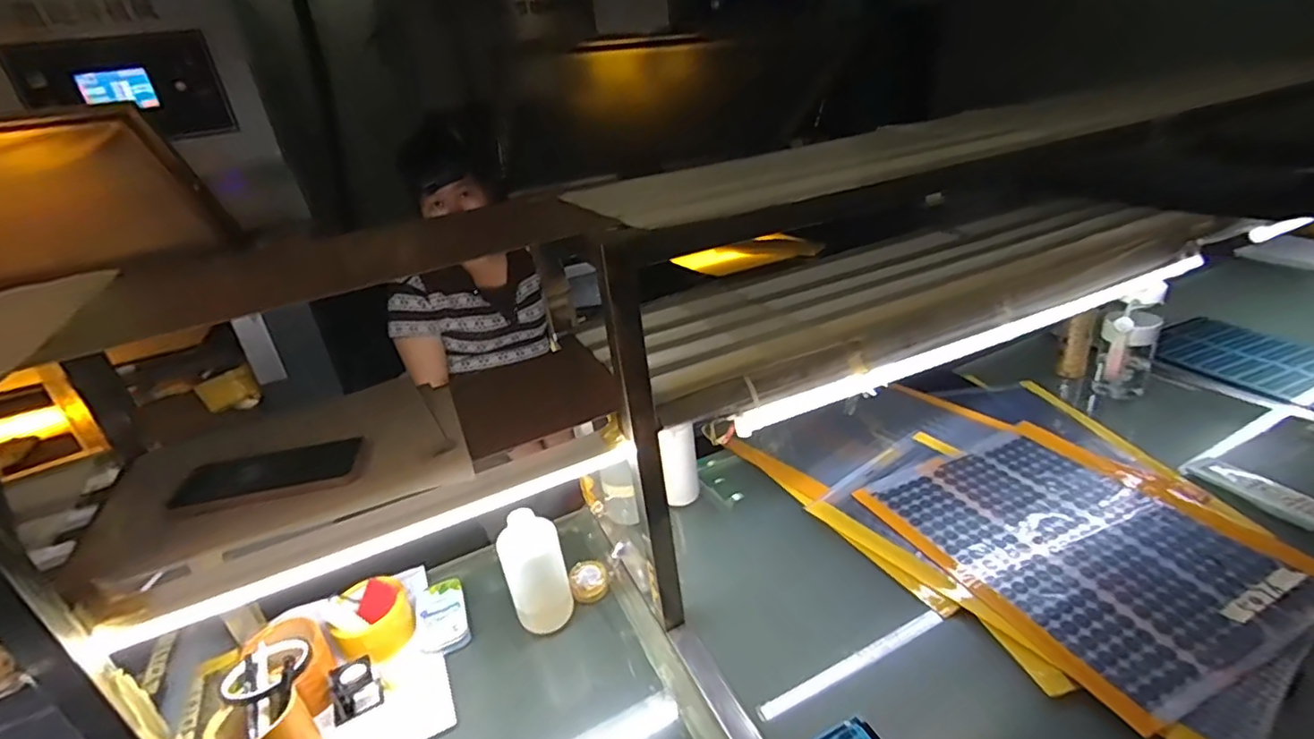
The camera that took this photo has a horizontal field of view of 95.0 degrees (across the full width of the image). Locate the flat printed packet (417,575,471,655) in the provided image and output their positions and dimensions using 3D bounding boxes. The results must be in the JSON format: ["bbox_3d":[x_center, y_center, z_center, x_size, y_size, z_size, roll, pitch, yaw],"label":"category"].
[{"bbox_3d":[-0.288,0.332,0.814,0.061,0.020,0.117,-17,28,-19],"label":"flat printed packet"}]

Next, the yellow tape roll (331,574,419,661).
[{"bbox_3d":[-0.374,0.323,0.792,0.094,0.047,0.100,-6,27,3],"label":"yellow tape roll"}]

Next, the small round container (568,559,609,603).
[{"bbox_3d":[-0.093,0.294,0.834,0.050,0.033,0.049,-6,27,3],"label":"small round container"}]

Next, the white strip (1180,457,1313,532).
[{"bbox_3d":[0.839,0.163,0.844,0.047,0.028,0.163,-14,29,-17],"label":"white strip"}]

